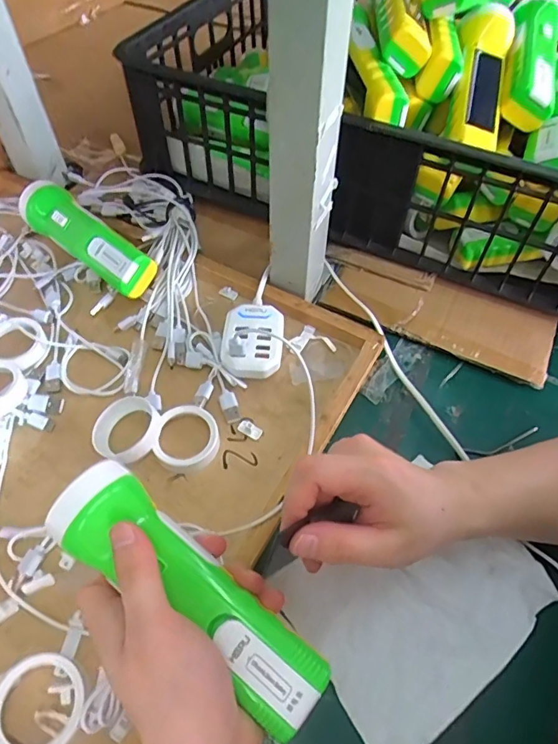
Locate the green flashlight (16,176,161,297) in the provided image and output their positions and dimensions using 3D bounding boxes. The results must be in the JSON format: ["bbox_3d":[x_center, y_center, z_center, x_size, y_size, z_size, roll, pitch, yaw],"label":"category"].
[{"bbox_3d":[-0.192,-0.129,0.486,0.175,0.051,0.043,35,61,22],"label":"green flashlight"}]

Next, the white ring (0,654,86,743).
[{"bbox_3d":[-0.141,0.198,0.289,0.051,0.017,0.051,2,55,-2],"label":"white ring"}]

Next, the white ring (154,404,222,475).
[{"bbox_3d":[-0.073,0.052,0.387,0.050,0.016,0.052,0,54,0],"label":"white ring"}]

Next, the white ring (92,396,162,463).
[{"bbox_3d":[-0.123,0.047,0.389,0.051,0.020,0.053,0,54,0],"label":"white ring"}]

